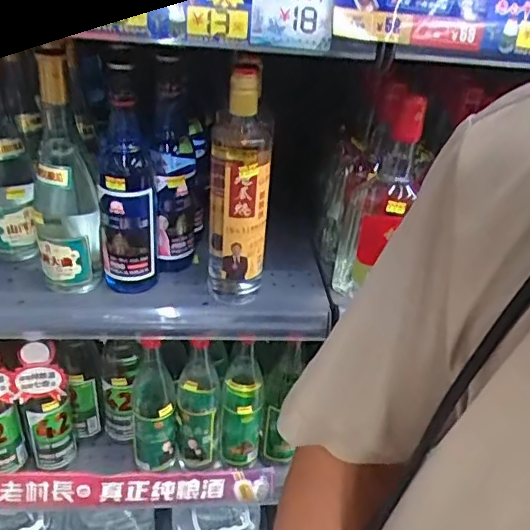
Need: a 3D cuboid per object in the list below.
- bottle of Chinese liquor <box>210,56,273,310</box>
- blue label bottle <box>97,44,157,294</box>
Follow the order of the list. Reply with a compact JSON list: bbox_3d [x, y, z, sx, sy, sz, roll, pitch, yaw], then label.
[{"bbox_3d":[-0.027,-0.084,0.638,0.070,0.257,0.076,2,33,-5],"label":"bottle of Chinese liquor"},{"bbox_3d":[-0.160,-0.088,0.644,0.064,0.247,0.070,-3,34,-13],"label":"blue label bottle"}]

